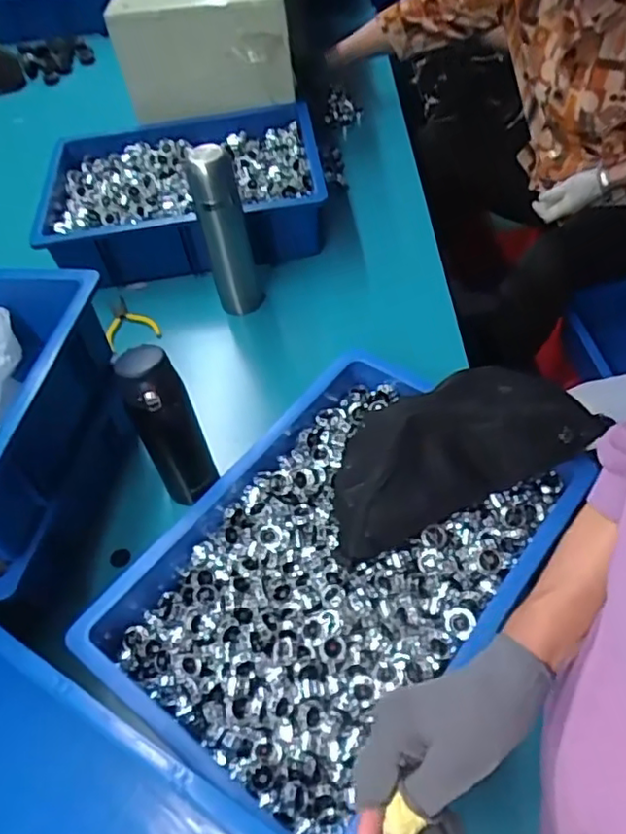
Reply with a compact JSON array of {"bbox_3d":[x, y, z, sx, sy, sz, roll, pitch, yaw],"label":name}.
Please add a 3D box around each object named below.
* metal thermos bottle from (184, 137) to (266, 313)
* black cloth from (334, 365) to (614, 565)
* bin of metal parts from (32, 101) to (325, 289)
[{"bbox_3d":[-0.120,-0.248,0.898,0.066,0.265,0.074,-11,51,-3],"label":"metal thermos bottle"},{"bbox_3d":[0.128,0.015,0.658,0.260,0.113,0.154,-19,52,-9],"label":"black cloth"},{"bbox_3d":[-0.215,-0.373,1.081,0.448,0.144,0.359,-5,51,3],"label":"bin of metal parts"}]

